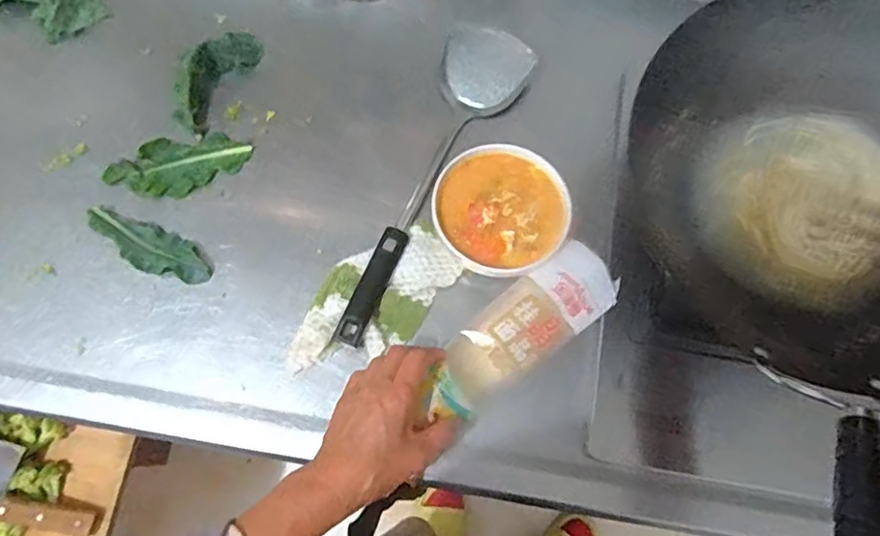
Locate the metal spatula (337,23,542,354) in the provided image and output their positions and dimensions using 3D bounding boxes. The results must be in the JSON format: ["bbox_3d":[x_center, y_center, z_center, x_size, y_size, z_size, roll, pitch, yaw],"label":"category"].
[{"bbox_3d":[-0.025,-0.096,0.618,0.092,0.035,0.365,30,79,5],"label":"metal spatula"}]

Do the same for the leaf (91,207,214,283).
[{"bbox_3d":[-0.284,-0.021,0.593,0.127,0.015,0.043,23,78,4],"label":"leaf"}]

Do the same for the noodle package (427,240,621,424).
[{"bbox_3d":[0.071,0.059,0.547,0.202,0.035,0.070,-38,81,-13],"label":"noodle package"}]

